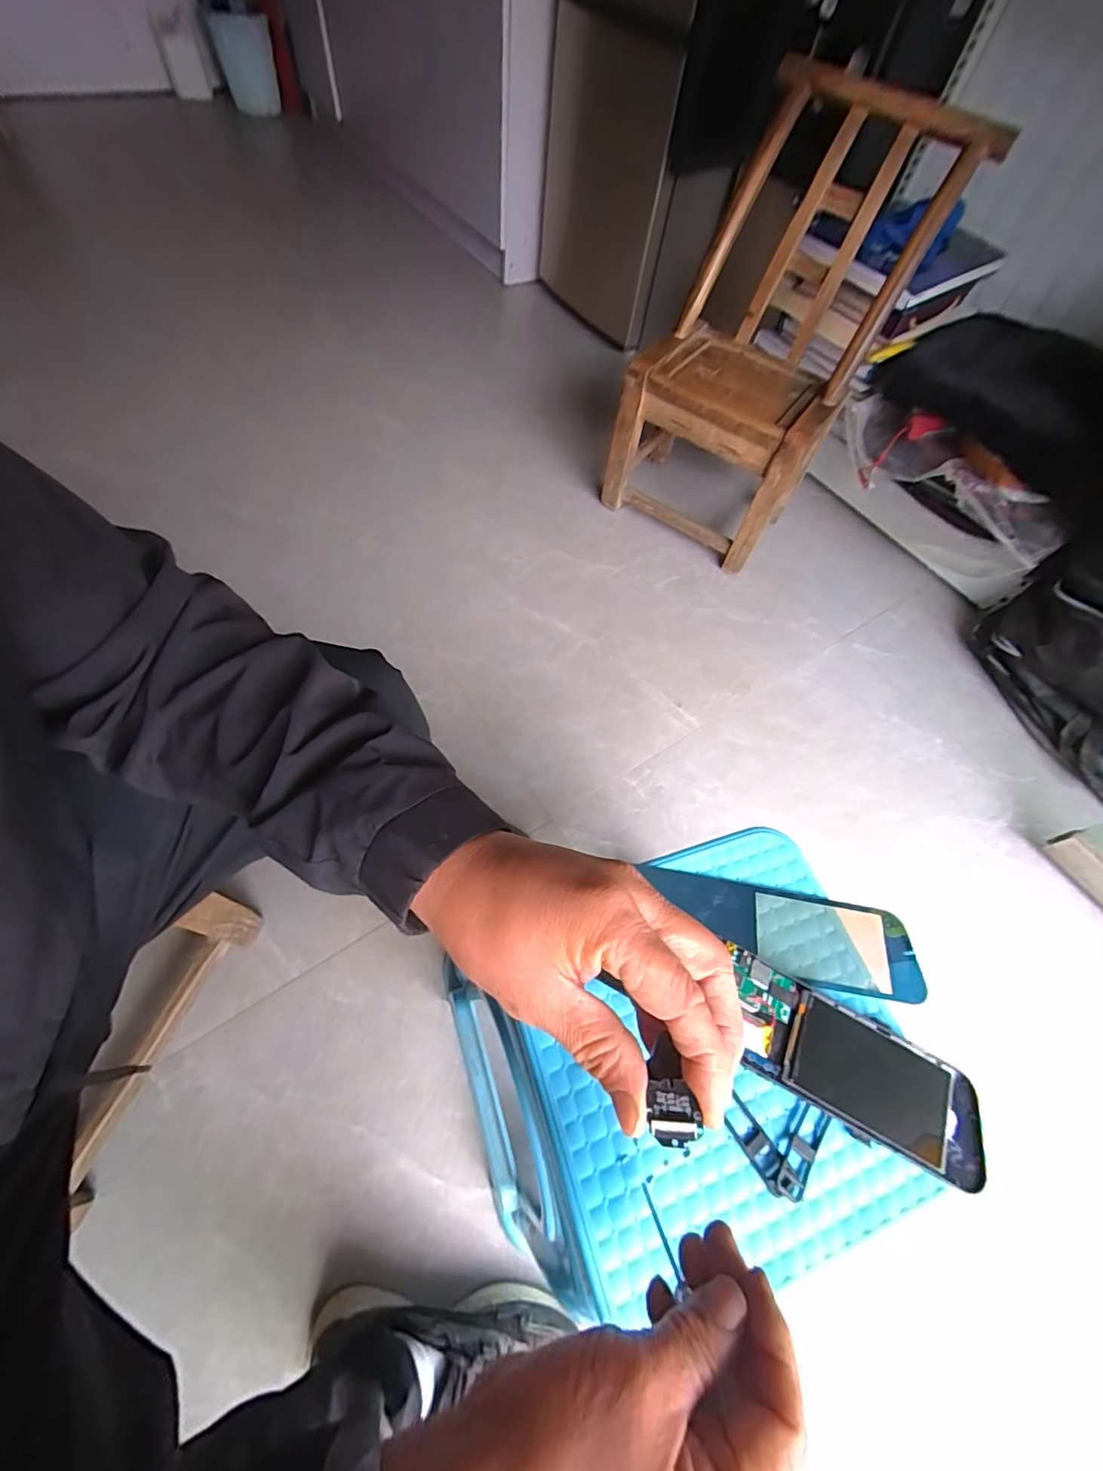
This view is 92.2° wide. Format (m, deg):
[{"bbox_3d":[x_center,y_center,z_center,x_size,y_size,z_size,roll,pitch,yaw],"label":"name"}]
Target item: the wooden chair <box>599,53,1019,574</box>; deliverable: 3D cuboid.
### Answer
[{"bbox_3d":[0.380,-0.702,1.015,0.389,0.648,0.321,41,65,17],"label":"wooden chair"}]

